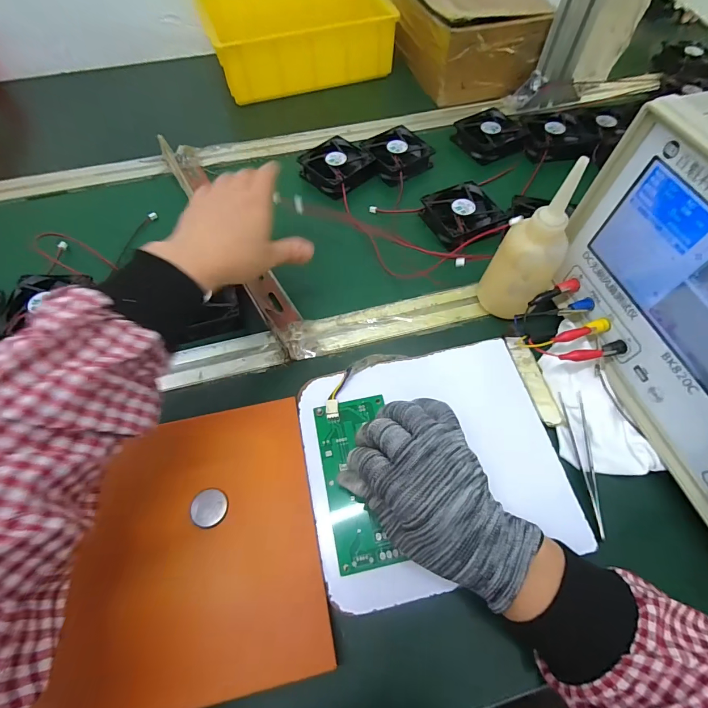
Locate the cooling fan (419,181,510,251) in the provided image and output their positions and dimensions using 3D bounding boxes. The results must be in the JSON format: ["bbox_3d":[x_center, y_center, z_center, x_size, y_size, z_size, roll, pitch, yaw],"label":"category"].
[{"bbox_3d":[0.139,-0.176,0.470,0.084,0.028,0.082,-26,64,-12],"label":"cooling fan"}]

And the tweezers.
[{"bbox_3d":[0.203,0.091,0.320,0.018,0.007,0.121,-1,61,1],"label":"tweezers"}]

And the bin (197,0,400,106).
[{"bbox_3d":[-0.096,-0.543,0.621,0.289,0.094,0.204,-14,62,-6],"label":"bin"}]

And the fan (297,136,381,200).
[{"bbox_3d":[-0.023,-0.263,0.513,0.081,0.020,0.089,41,70,21],"label":"fan"}]

